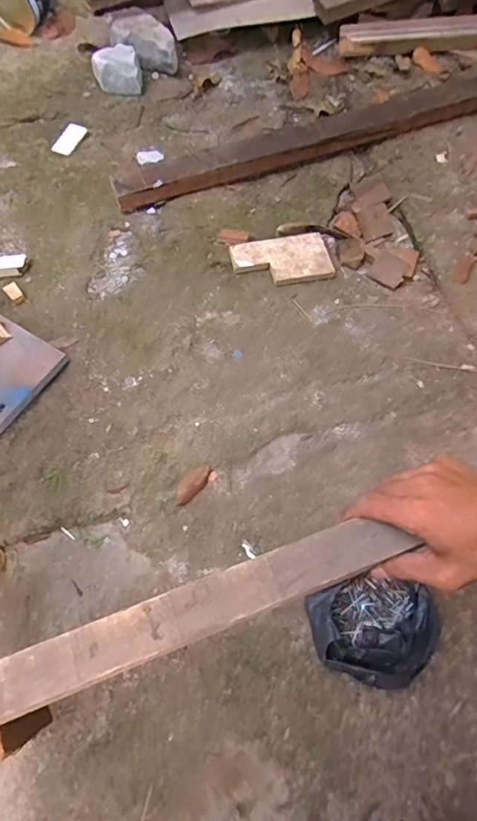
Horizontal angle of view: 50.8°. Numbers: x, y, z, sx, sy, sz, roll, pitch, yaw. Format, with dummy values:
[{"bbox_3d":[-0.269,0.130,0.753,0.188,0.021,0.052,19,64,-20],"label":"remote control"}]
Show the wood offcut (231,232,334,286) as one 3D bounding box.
[{"bbox_3d":[0.080,-0.275,0.923,0.174,0.021,0.104,-10,65,-6],"label":"wood offcut"}]

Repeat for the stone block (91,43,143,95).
[{"bbox_3d":[-0.267,-0.747,1.105,0.103,0.077,0.065,-10,65,-6],"label":"stone block"}]

